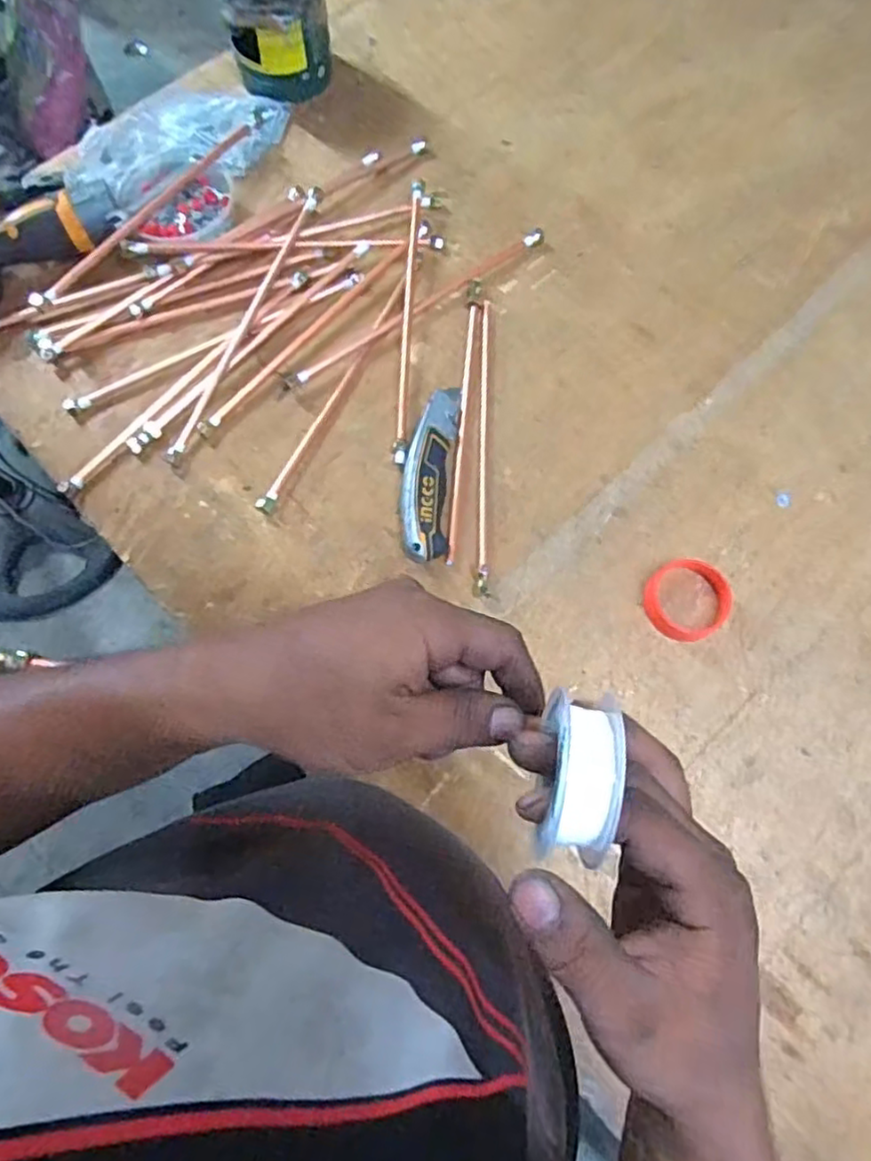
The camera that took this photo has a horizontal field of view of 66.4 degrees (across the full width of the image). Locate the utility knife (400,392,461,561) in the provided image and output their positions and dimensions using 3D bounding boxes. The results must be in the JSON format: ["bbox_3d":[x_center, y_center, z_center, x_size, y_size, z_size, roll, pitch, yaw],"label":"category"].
[{"bbox_3d":[-0.005,-0.100,0.601,0.044,0.023,0.171,5,74,2],"label":"utility knife"}]

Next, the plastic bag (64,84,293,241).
[{"bbox_3d":[-0.279,-0.449,0.697,0.180,0.045,0.227,17,75,5],"label":"plastic bag"}]

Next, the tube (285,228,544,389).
[{"bbox_3d":[-0.017,-0.267,0.652,0.298,0.009,0.016,-34,76,-9],"label":"tube"}]

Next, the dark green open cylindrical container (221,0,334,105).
[{"bbox_3d":[-0.167,-0.600,0.699,0.105,0.135,0.109,0,74,1],"label":"dark green open cylindrical container"}]

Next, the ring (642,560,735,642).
[{"bbox_3d":[0.215,0.016,0.564,0.069,0.016,0.068,0,74,1],"label":"ring"}]

